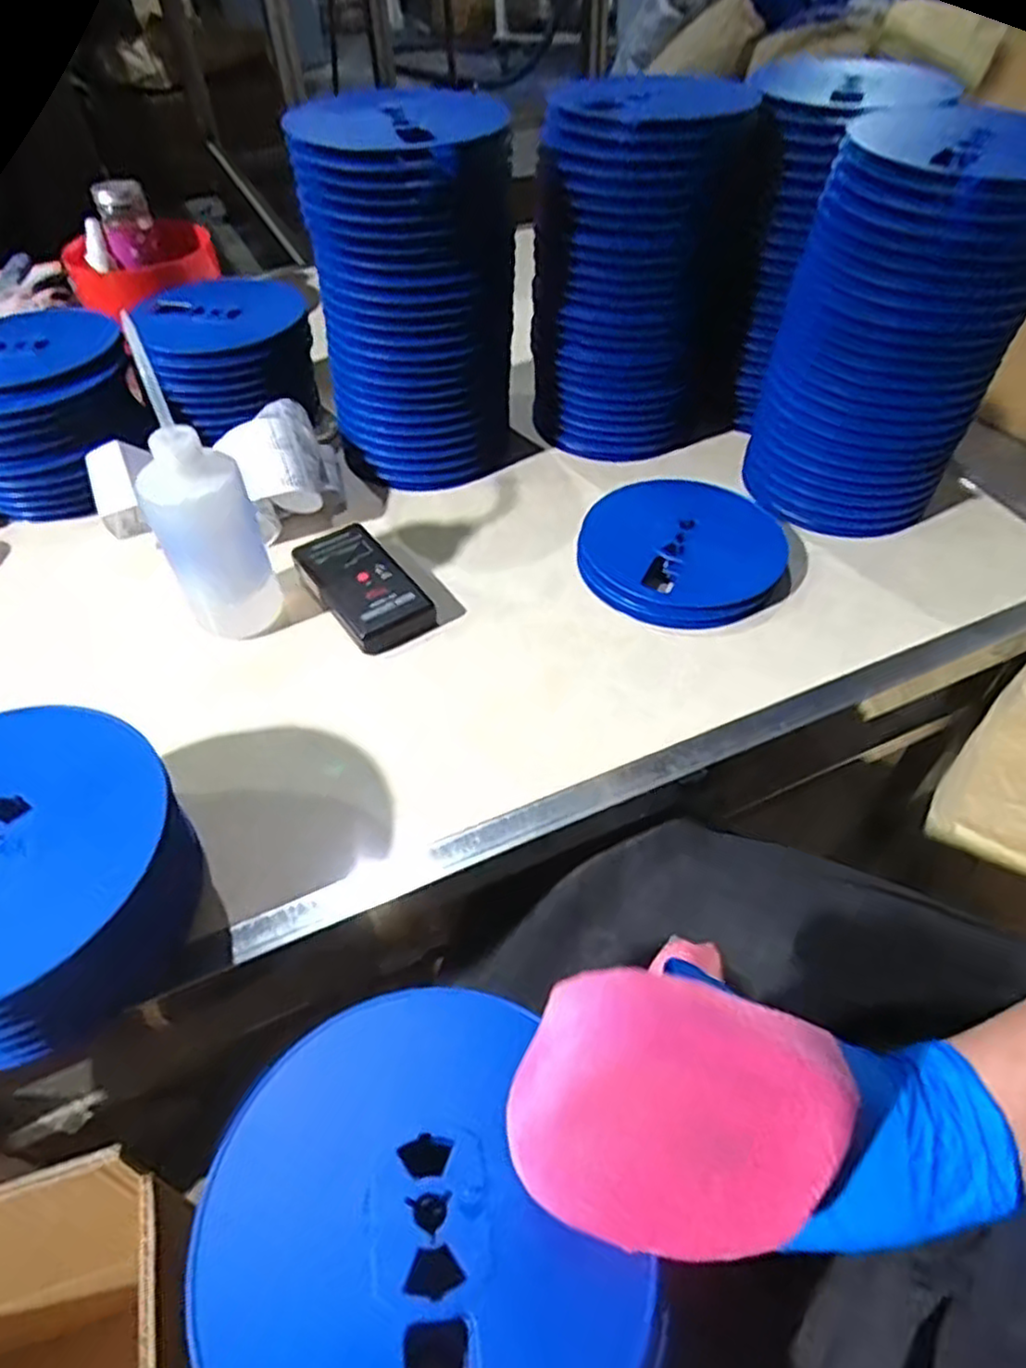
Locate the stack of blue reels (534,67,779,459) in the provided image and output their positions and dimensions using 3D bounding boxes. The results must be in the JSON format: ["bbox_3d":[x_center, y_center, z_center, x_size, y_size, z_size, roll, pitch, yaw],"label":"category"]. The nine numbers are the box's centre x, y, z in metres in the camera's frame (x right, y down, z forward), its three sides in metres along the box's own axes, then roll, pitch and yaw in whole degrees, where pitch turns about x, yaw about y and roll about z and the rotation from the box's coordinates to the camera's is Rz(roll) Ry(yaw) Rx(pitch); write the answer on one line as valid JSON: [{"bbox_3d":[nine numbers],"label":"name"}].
[{"bbox_3d":[0.122,-0.386,0.708,0.193,0.289,0.156,-19,51,-14],"label":"stack of blue reels"}]

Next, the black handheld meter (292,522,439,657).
[{"bbox_3d":[-0.126,-0.084,0.608,0.067,0.030,0.141,-30,55,-22],"label":"black handheld meter"}]

